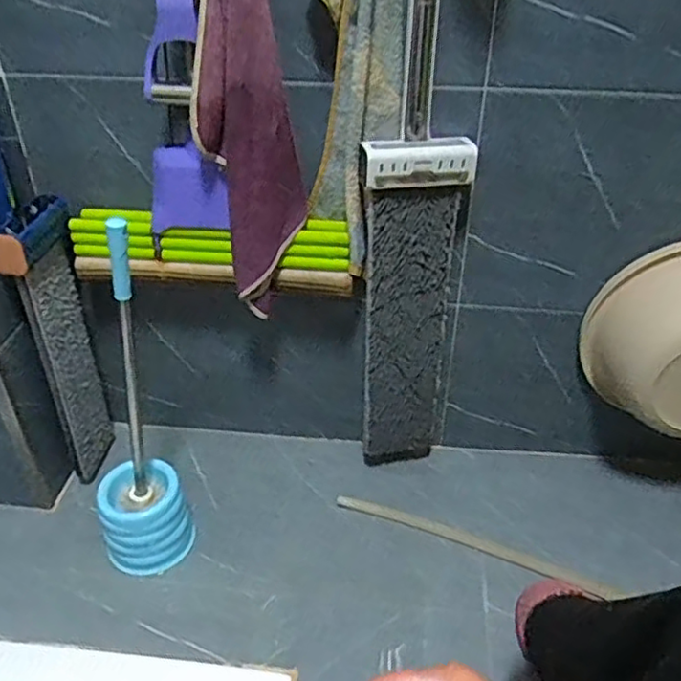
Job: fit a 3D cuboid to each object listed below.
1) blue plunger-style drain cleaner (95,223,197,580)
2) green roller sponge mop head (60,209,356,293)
[{"bbox_3d":[-0.270,0.092,0.804,0.116,0.502,0.103,-12,37,-16],"label":"blue plunger-style drain cleaner"},{"bbox_3d":[-0.170,-0.119,0.866,0.383,0.084,0.056,5,36,7],"label":"green roller sponge mop head"}]

